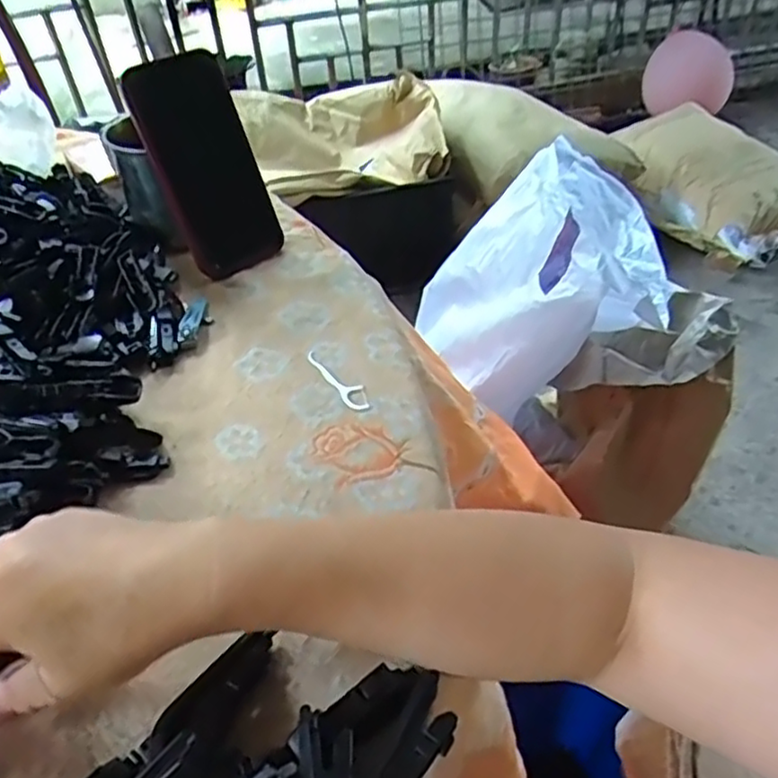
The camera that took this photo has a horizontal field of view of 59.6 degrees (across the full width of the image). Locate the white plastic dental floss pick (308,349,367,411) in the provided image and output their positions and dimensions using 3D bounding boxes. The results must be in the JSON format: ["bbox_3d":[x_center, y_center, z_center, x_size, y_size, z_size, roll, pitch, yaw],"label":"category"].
[{"bbox_3d":[-0.033,-0.007,0.456,0.017,0.004,0.070,-26,49,-20],"label":"white plastic dental floss pick"}]

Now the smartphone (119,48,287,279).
[{"bbox_3d":[-0.138,-0.171,0.525,0.079,0.157,0.016,-31,26,-21],"label":"smartphone"}]

